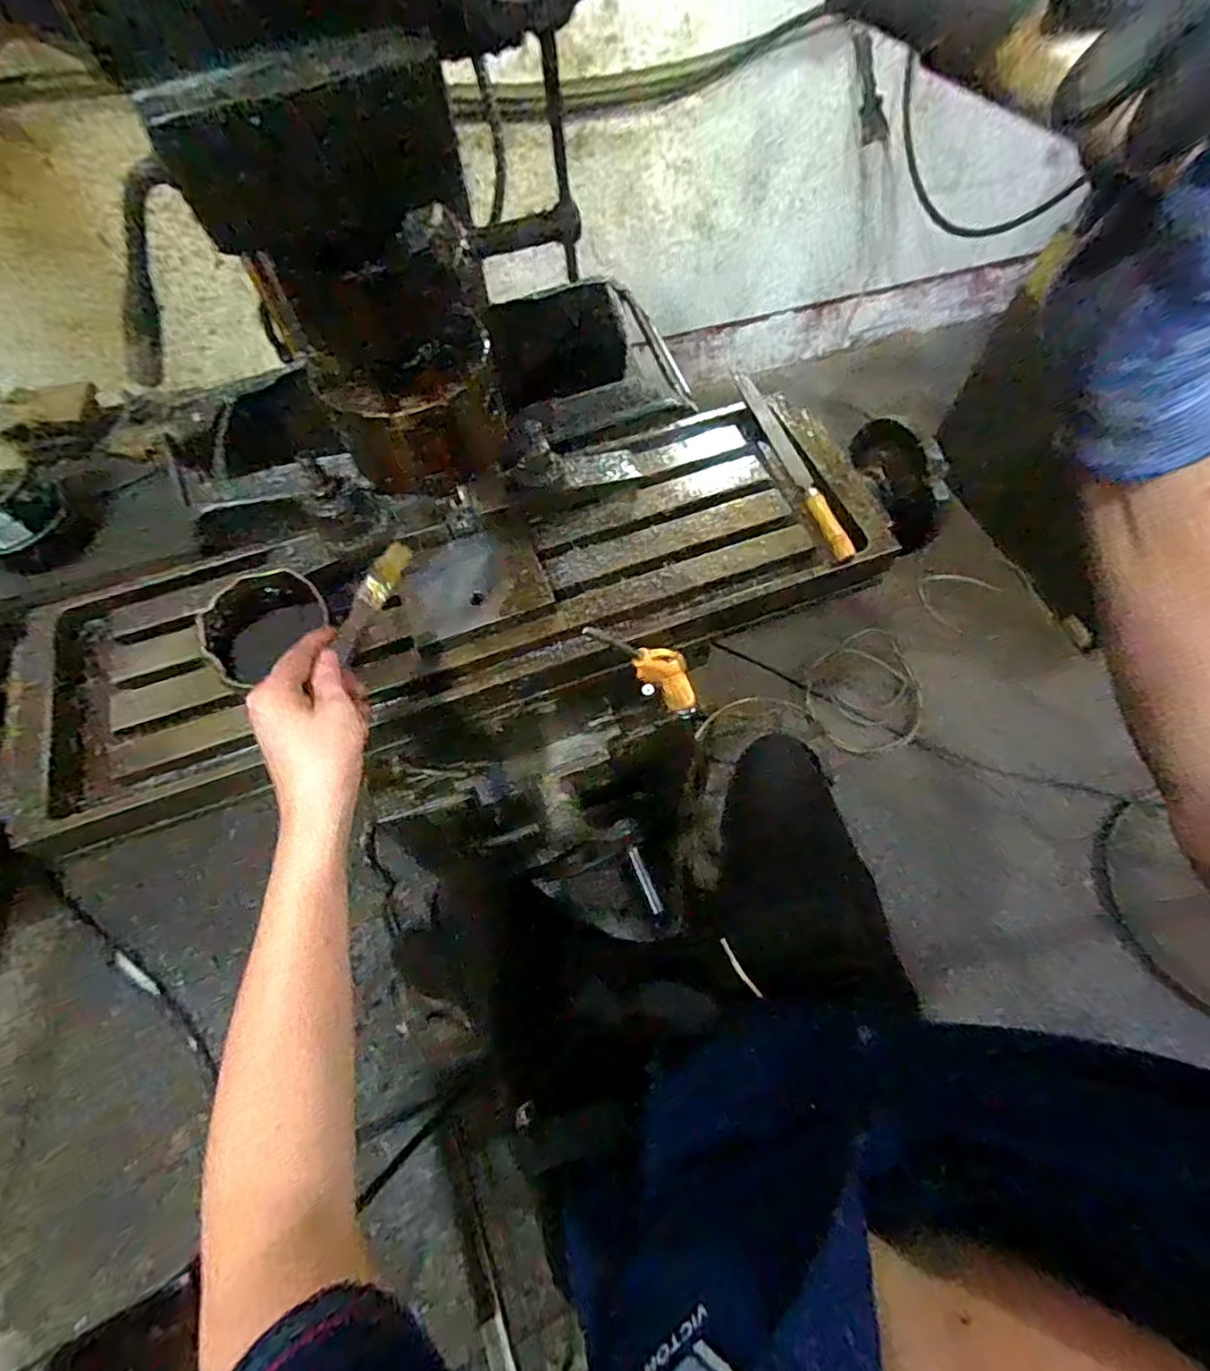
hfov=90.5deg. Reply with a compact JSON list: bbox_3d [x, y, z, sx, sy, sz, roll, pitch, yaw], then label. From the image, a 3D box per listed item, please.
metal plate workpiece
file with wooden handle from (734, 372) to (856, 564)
[{"bbox_3d":[-0.121,-0.097,0.545,0.127,0.007,0.096,-21,68,-8],"label":"metal plate workpiece"},{"bbox_3d":[0.186,-0.230,0.604,0.022,0.019,0.261,-15,64,-6],"label":"file with wooden handle"}]

